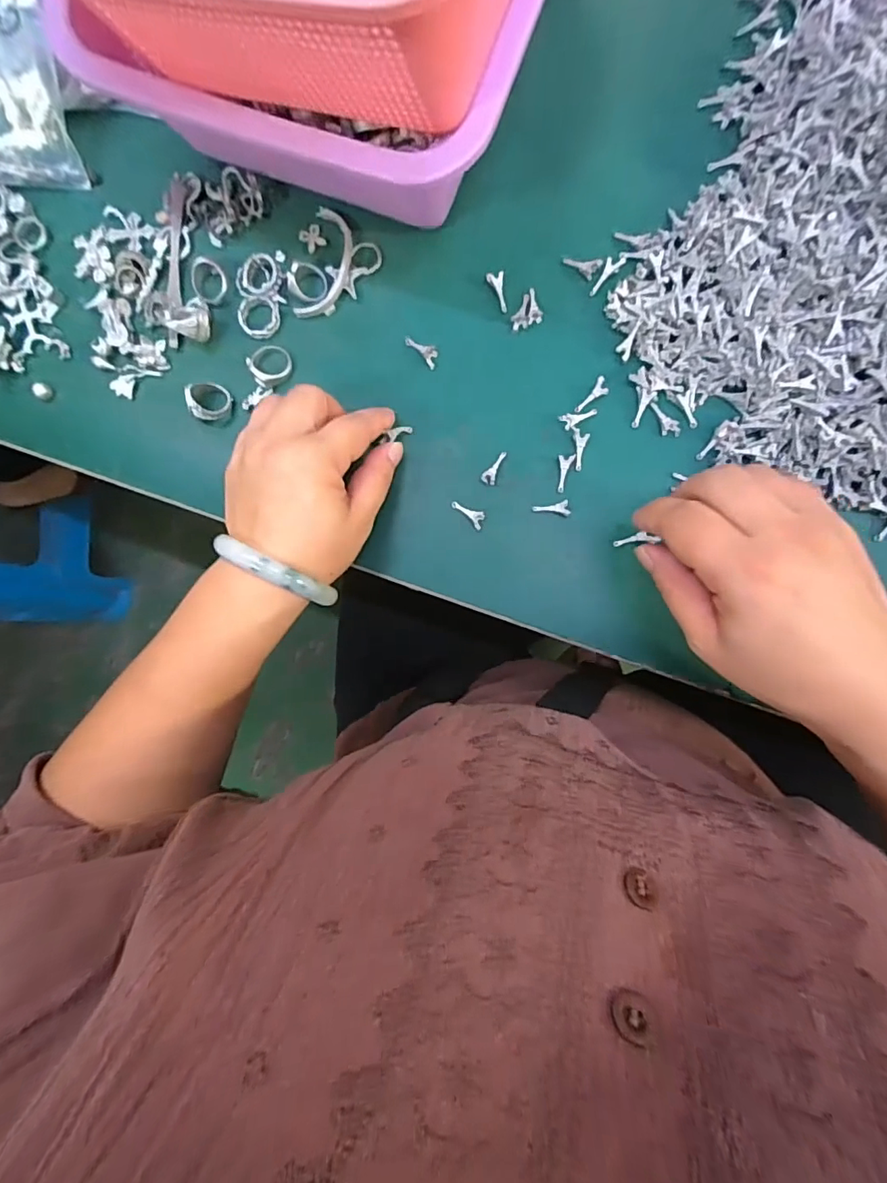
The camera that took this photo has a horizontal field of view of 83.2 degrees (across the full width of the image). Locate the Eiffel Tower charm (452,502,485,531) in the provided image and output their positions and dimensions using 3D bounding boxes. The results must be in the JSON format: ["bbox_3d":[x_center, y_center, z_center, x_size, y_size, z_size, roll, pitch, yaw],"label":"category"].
[{"bbox_3d":[0.016,-0.047,0.296,0.023,0.006,0.010,43,93,3],"label":"Eiffel Tower charm"}]

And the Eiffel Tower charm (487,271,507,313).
[{"bbox_3d":[0.031,-0.176,0.293,0.010,0.006,0.023,-5,90,4],"label":"Eiffel Tower charm"}]

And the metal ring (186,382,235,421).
[{"bbox_3d":[-0.142,-0.115,0.302,0.020,0.018,0.023,29,92,3],"label":"metal ring"}]

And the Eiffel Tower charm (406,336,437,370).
[{"bbox_3d":[-0.012,-0.145,0.297,0.010,0.004,0.025,-44,87,3],"label":"Eiffel Tower charm"}]

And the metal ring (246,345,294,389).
[{"bbox_3d":[-0.105,-0.138,0.302,0.024,0.009,0.025,0,90,4],"label":"metal ring"}]

